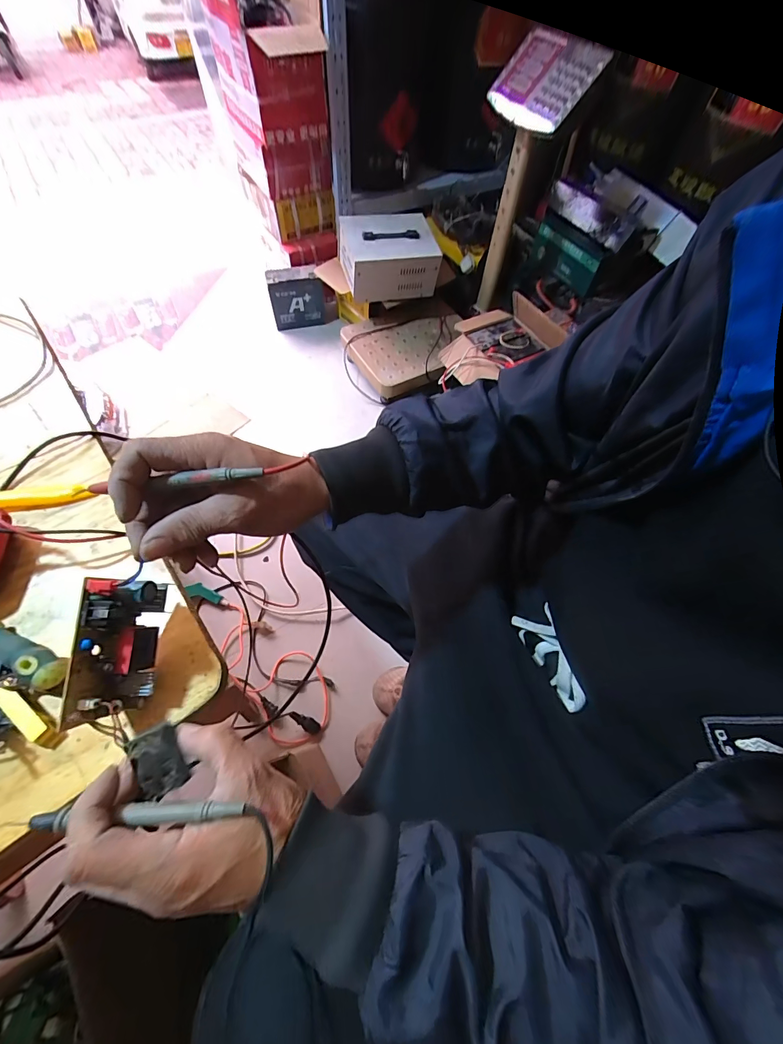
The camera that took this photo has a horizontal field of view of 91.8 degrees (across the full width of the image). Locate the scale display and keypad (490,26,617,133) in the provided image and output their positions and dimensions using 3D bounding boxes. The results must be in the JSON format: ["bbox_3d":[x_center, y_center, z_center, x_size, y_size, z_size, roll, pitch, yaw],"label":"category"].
[{"bbox_3d":[0.328,-0.958,0.826,0.215,0.034,0.162,41,109,16],"label":"scale display and keypad"}]

